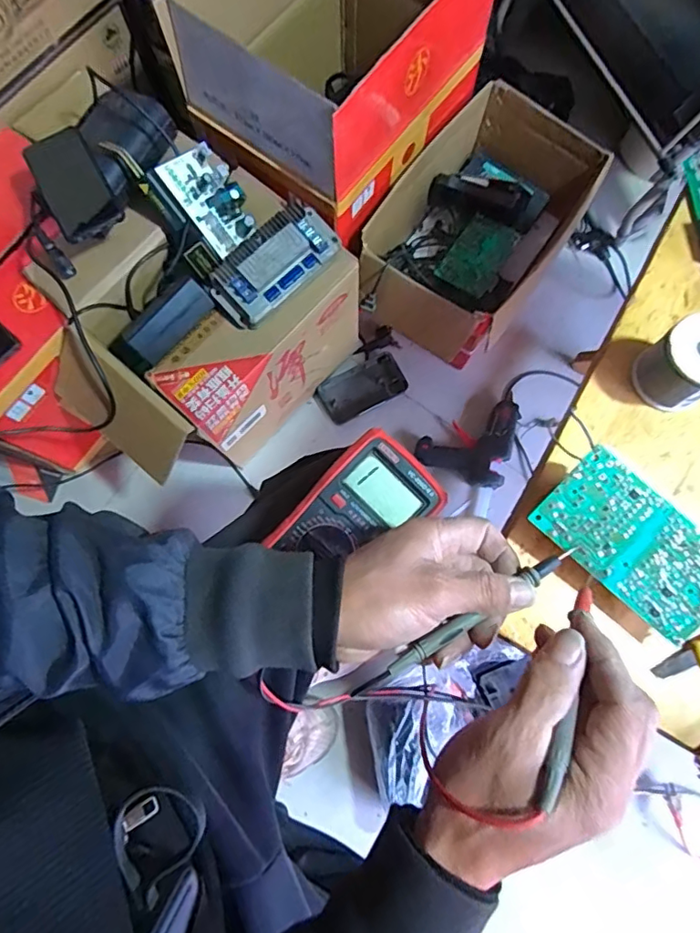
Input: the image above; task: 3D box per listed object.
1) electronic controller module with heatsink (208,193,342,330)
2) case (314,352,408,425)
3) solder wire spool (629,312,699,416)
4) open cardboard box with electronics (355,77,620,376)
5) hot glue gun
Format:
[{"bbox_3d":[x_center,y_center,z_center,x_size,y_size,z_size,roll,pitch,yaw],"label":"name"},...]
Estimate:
[{"bbox_3d":[-0.100,-0.271,0.705,0.181,0.052,0.095,-42,80,-9],"label":"electronic controller module with heatsink"},{"bbox_3d":[0.022,-0.144,0.979,0.158,0.019,0.087,-28,78,-6],"label":"case"},{"bbox_3d":[0.240,-0.072,0.377,0.048,0.056,0.051,0,77,0],"label":"solder wire spool"},{"bbox_3d":[0.218,-0.406,0.927,0.265,0.168,0.430,36,80,8],"label":"open cardboard box with electronics"},{"bbox_3d":[0.212,-0.057,0.942,0.153,0.031,0.166,20,78,5],"label":"hot glue gun"}]

